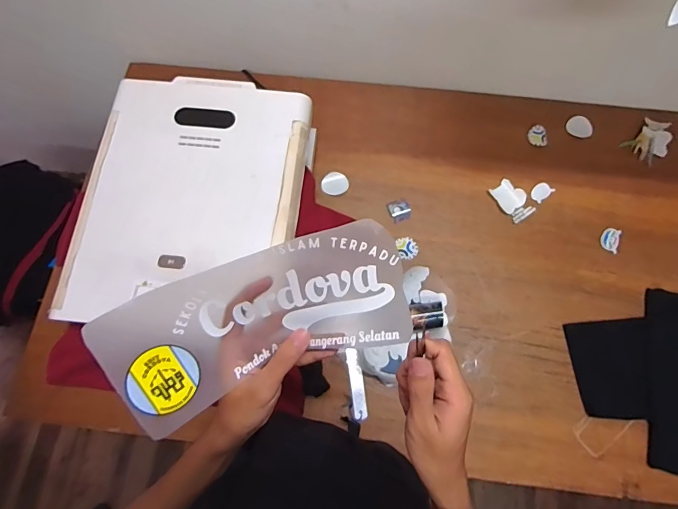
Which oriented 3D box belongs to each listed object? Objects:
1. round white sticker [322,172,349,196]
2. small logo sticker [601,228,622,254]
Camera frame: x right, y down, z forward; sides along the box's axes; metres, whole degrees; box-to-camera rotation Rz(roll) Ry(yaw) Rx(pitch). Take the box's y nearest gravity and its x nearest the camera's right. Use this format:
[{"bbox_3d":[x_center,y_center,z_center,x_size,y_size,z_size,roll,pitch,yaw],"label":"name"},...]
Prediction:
[{"bbox_3d":[-0.008,-0.167,0.907,0.060,0.006,0.064,4,67,-9],"label":"round white sticker"},{"bbox_3d":[0.618,-0.035,0.870,0.040,0.005,0.057,22,80,6],"label":"small logo sticker"}]

